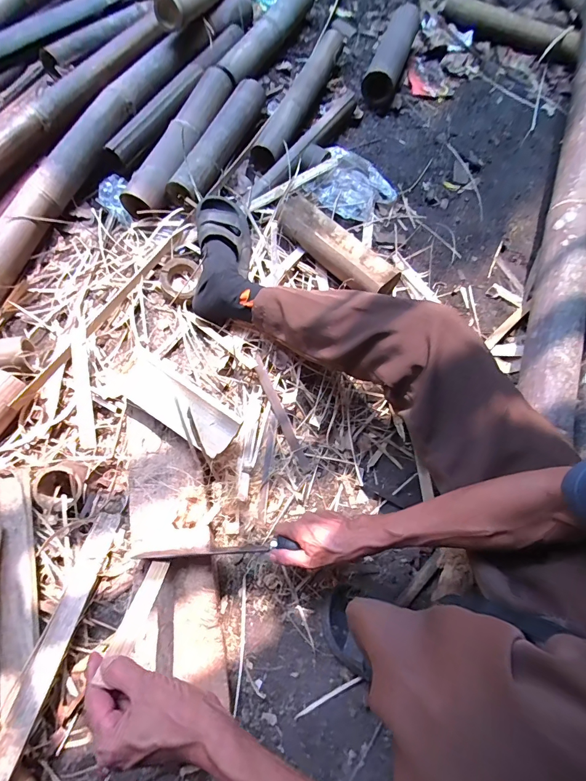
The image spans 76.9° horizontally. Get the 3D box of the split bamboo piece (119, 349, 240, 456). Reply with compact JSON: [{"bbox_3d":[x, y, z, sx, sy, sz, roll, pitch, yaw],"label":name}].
[{"bbox_3d":[-0.195,0.021,0.620,0.224,0.052,0.084,34,72,11],"label":"split bamboo piece"}]

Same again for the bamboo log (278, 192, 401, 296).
[{"bbox_3d":[0.086,-0.296,0.773,0.302,0.062,0.081,42,74,14],"label":"bamboo log"}]

